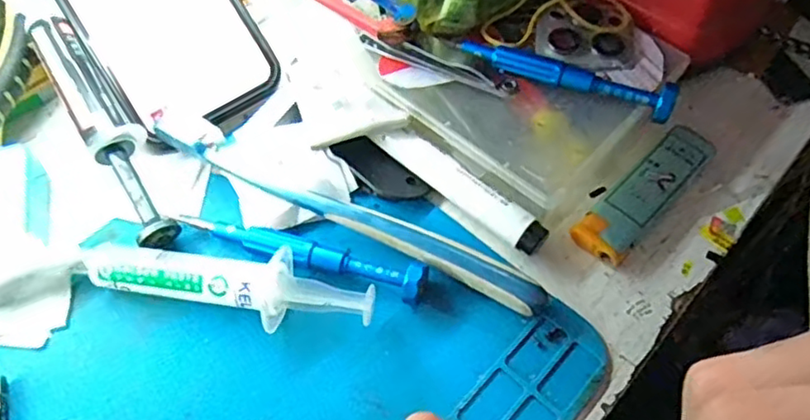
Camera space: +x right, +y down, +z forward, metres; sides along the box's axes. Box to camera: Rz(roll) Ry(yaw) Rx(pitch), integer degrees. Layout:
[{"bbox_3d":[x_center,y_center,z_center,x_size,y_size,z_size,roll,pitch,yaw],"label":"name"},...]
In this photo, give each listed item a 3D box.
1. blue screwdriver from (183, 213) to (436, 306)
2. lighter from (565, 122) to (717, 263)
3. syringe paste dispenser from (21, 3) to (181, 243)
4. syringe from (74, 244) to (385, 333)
[{"bbox_3d":[-0.043,0.016,0.259,0.105,0.013,0.016,15,59,11],"label":"blue screwdriver"},{"bbox_3d":[0.104,-0.007,0.275,0.023,0.012,0.078,40,67,23],"label":"lighter"},{"bbox_3d":[-0.133,-0.041,0.279,0.021,0.012,0.130,-30,78,-16],"label":"syringe paste dispenser"},{"bbox_3d":[-0.068,0.028,0.251,0.115,0.019,0.028,11,59,9],"label":"syringe"}]

